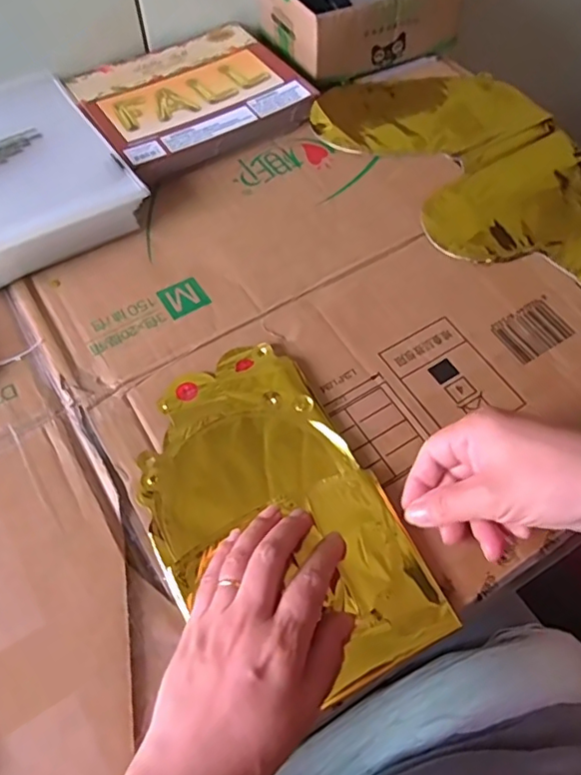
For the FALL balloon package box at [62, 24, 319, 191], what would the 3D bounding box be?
[{"bbox_3d":[-0.103,-0.295,0.575,0.199,0.025,0.186,-30,64,-17],"label":"FALL balloon package box"}]

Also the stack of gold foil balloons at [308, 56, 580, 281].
[{"bbox_3d":[0.202,-0.173,0.500,0.190,0.014,0.427,-27,63,-15],"label":"stack of gold foil balloons"}]

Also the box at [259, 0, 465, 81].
[{"bbox_3d":[0.073,-0.405,0.606,0.183,0.069,0.144,-24,62,-14],"label":"box"}]

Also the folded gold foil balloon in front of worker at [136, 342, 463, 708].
[{"bbox_3d":[-0.015,0.079,0.365,0.139,0.015,0.224,-27,63,-15],"label":"folded gold foil balloon in front of worker"}]

